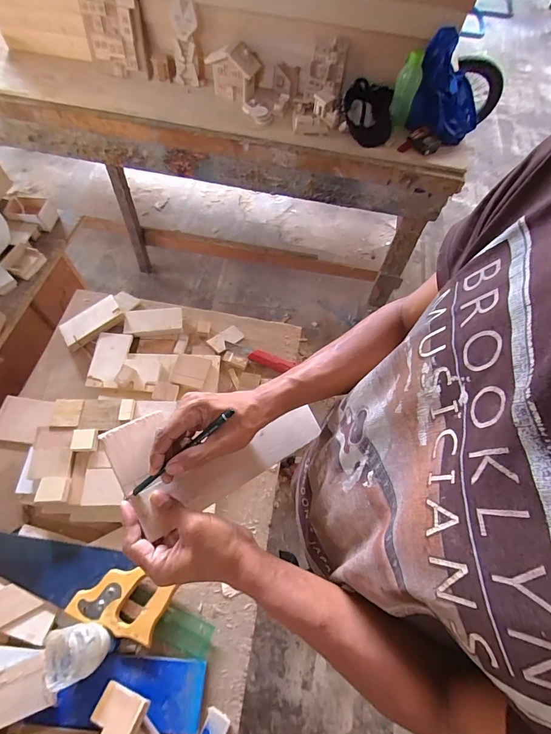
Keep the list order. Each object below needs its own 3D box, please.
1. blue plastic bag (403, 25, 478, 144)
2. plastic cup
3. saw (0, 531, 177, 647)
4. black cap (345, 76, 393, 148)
[{"bbox_3d":[0.557,-0.874,1.137,0.216,0.229,0.172,26,65,11],"label":"blue plastic bag"},{"bbox_3d":[-0.279,0.395,0.507,0.076,0.074,0.064,-16,65,-10],"label":"plastic cup"},{"bbox_3d":[-0.355,0.314,0.574,0.392,0.029,0.091,17,64,6],"label":"saw"},{"bbox_3d":[0.307,-0.839,1.210,0.166,0.093,0.223,5,63,0],"label":"black cap"}]

